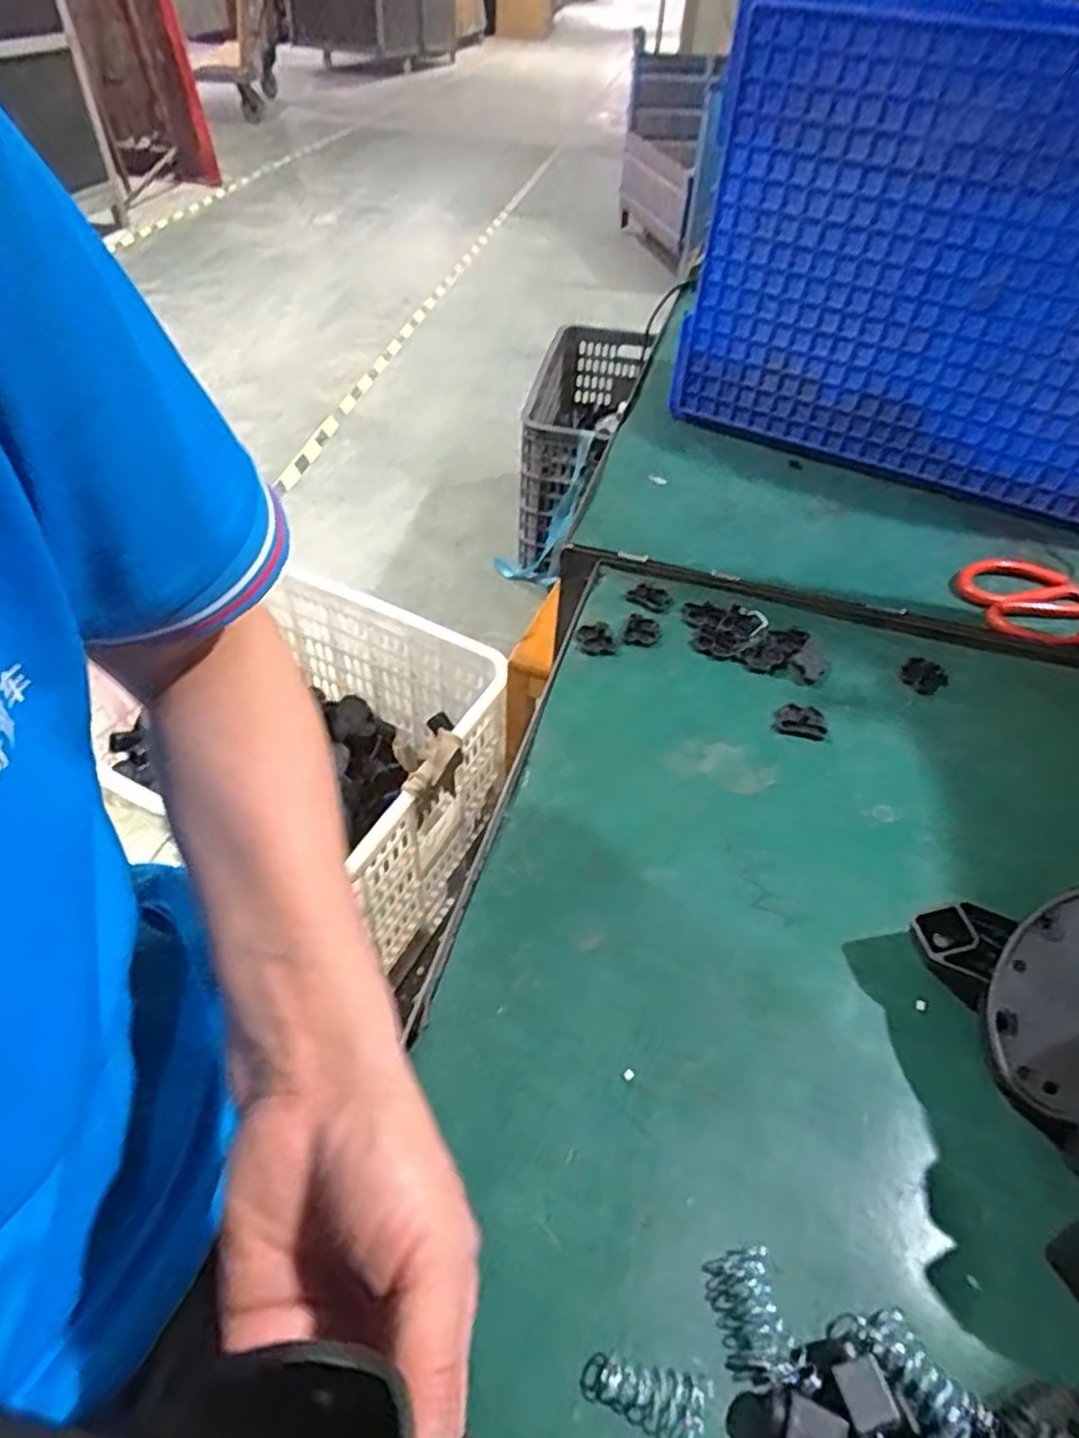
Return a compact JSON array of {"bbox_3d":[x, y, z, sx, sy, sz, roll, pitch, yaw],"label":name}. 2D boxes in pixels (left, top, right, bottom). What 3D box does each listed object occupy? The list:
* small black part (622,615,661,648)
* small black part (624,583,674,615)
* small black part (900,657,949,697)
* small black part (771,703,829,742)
[{"bbox_3d":[0.075,-0.064,0.537,0.024,0.007,0.030,13,47,9],"label":"small black part"},{"bbox_3d":[0.086,-0.093,0.570,0.037,0.004,0.025,30,52,23],"label":"small black part"},{"bbox_3d":[0.271,-0.030,0.525,0.033,0.007,0.029,-28,54,-27],"label":"small black part"},{"bbox_3d":[0.172,0.002,0.490,0.033,0.008,0.024,16,48,12],"label":"small black part"}]

